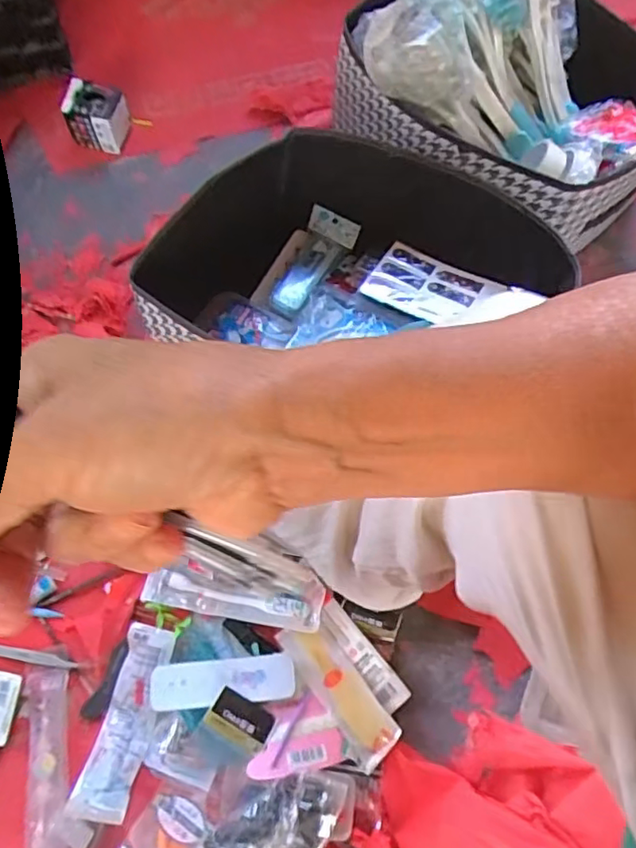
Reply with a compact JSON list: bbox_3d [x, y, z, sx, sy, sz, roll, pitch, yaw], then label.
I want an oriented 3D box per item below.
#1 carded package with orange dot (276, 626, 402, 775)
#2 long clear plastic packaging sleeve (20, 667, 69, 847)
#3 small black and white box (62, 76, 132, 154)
[{"bbox_3d":[0.022,0.268,0.597,0.050,0.007,0.149,-33,72,-16],"label":"carded package with orange dot"},{"bbox_3d":[-0.263,0.352,0.561,0.047,0.018,0.218,-8,67,-6],"label":"long clear plastic packaging sleeve"},{"bbox_3d":[-0.330,-0.461,0.882,0.085,0.070,0.070,12,66,2],"label":"small black and white box"}]

